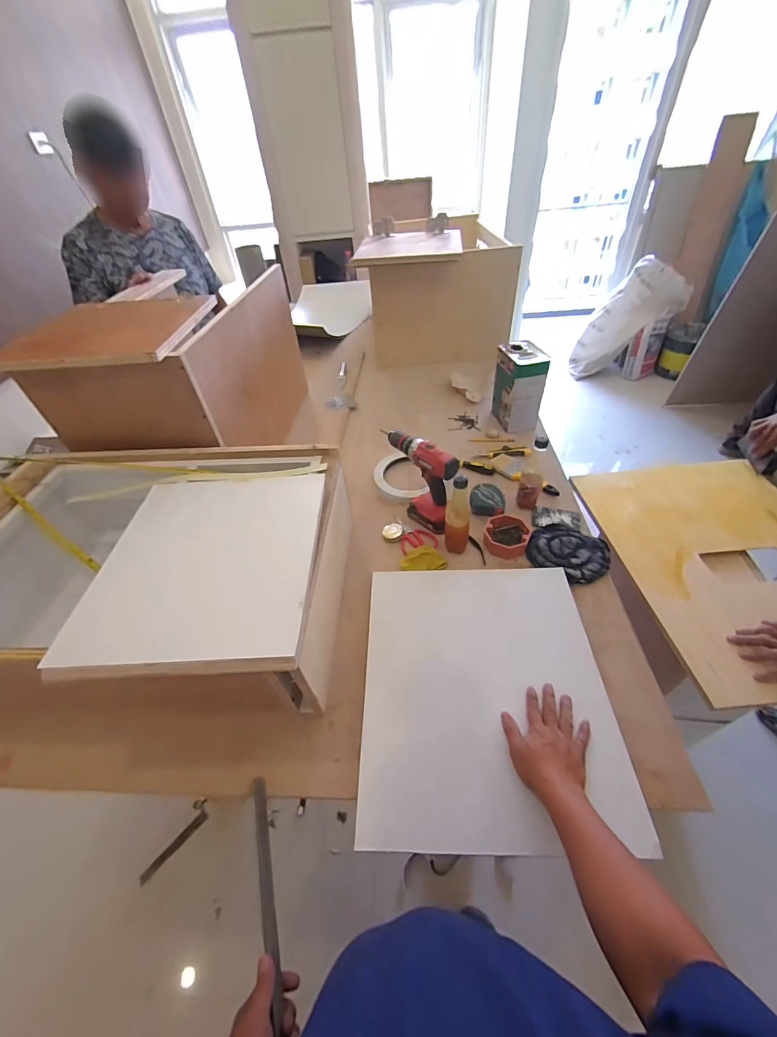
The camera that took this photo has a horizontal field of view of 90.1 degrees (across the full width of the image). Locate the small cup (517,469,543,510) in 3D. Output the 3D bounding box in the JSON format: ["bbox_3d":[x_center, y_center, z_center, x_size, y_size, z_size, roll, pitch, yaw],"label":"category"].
[{"bbox_3d":[0.357,-0.070,0.987,0.057,0.093,0.052,-2,46,3],"label":"small cup"}]

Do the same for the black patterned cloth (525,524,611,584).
[{"bbox_3d":[0.407,0.082,0.886,0.164,0.045,0.154,32,56,31],"label":"black patterned cloth"}]

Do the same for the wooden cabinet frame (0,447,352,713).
[{"bbox_3d":[-0.481,0.110,0.779,0.757,0.269,0.499,-1,45,1],"label":"wooden cabinet frame"}]

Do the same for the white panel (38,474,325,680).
[{"bbox_3d":[-0.294,0.061,0.649,0.341,0.022,0.385,-3,46,2],"label":"white panel"}]

